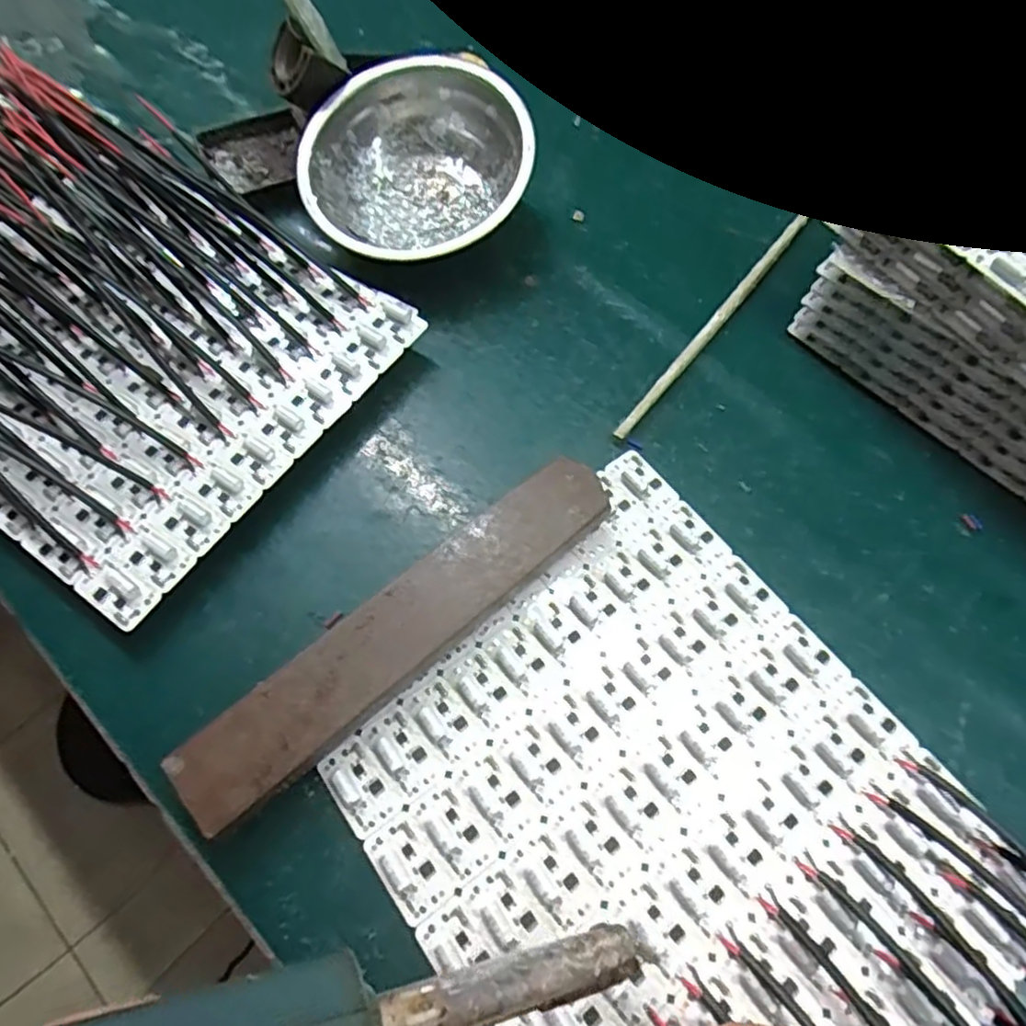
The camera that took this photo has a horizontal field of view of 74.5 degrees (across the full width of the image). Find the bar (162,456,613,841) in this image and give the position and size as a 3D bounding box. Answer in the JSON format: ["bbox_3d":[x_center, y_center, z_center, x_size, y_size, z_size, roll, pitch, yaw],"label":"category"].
[{"bbox_3d":[-0.041,0.047,0.278,0.197,0.026,0.036,-39,69,-17],"label":"bar"}]

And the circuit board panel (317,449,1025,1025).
[{"bbox_3d":[0.058,0.113,0.257,0.192,0.010,0.221,-35,68,-15],"label":"circuit board panel"}]

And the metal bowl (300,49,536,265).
[{"bbox_3d":[-0.056,-0.201,0.394,0.128,0.052,0.128,0,80,-2],"label":"metal bowl"}]

